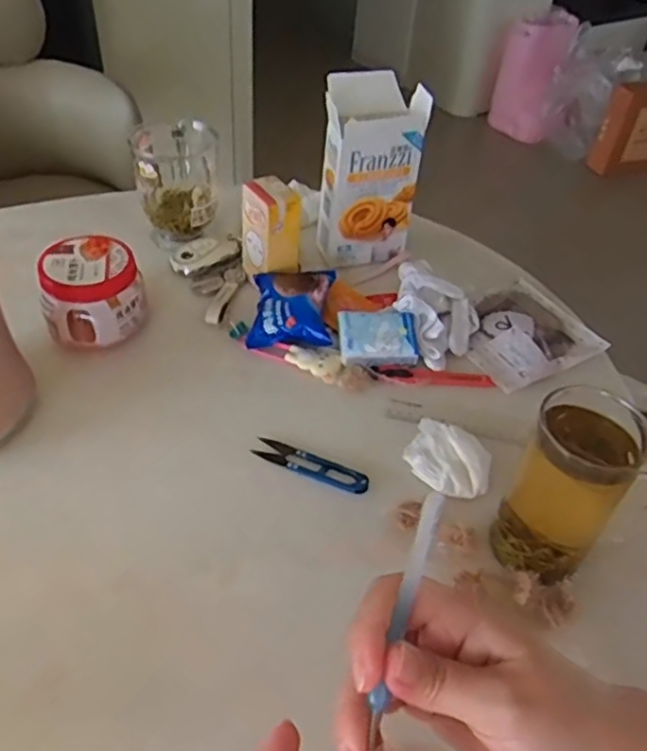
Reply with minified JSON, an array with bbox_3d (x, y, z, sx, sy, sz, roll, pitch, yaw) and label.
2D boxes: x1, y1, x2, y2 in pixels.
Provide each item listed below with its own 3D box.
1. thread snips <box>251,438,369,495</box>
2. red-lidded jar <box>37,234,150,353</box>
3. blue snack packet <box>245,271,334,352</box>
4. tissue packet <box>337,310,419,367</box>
[{"bbox_3d":[-0.010,0.072,0.546,0.099,0.007,0.023,21,48,15],"label":"thread snips"},{"bbox_3d":[-0.216,-0.078,0.633,0.088,0.071,0.088,2,46,-2],"label":"red-lidded jar"},{"bbox_3d":[-0.031,-0.068,0.661,0.081,0.038,0.091,3,46,-1],"label":"blue snack packet"},{"bbox_3d":[0.053,-0.035,0.638,0.073,0.025,0.058,-4,62,-8],"label":"tissue packet"}]

